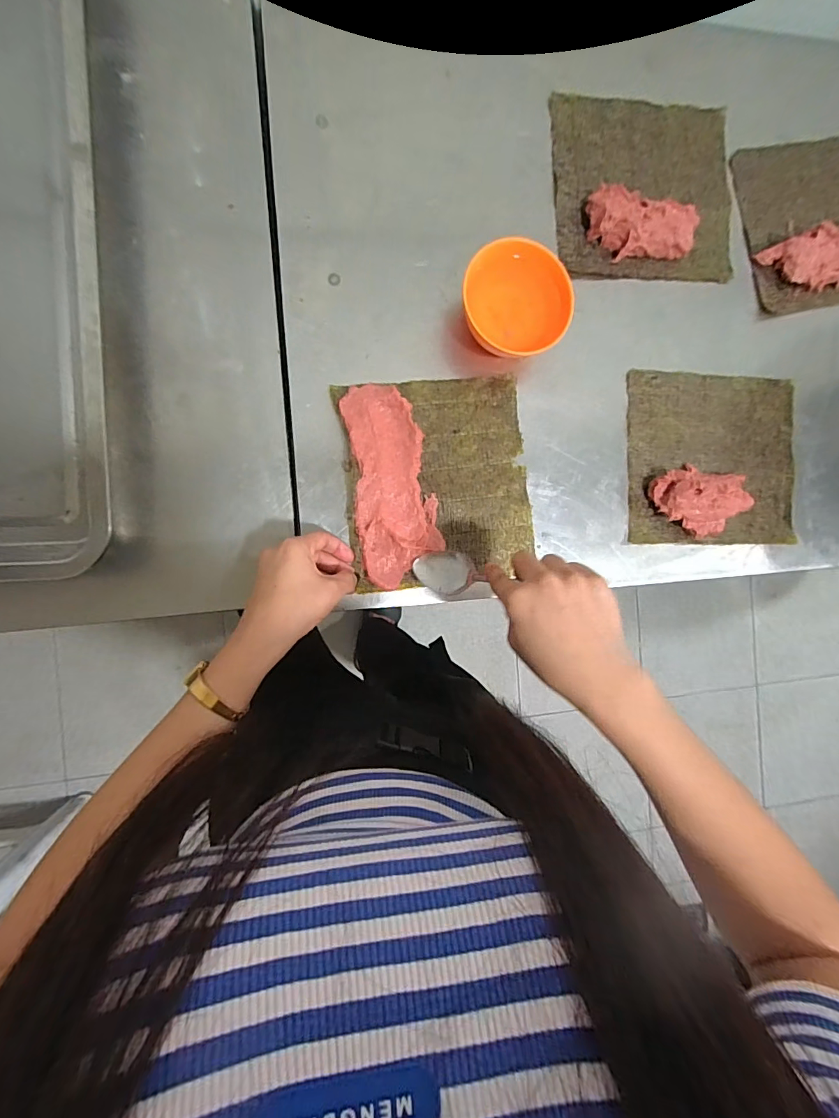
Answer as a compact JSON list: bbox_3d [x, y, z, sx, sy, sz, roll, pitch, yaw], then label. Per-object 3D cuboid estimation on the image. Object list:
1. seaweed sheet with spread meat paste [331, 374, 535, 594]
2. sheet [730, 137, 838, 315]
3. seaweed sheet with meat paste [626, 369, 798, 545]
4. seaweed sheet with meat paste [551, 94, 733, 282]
[{"bbox_3d":[0.019,-0.078,0.439,0.183,0.019,0.193,-8,92,-9],"label":"seaweed sheet with spread meat paste"},{"bbox_3d":[0.456,-0.380,0.497,0.190,0.032,0.181,-12,92,-9],"label":"sheet"},{"bbox_3d":[0.324,-0.108,0.478,0.200,0.032,0.180,0,90,-9],"label":"seaweed sheet with meat paste"},{"bbox_3d":[0.240,-0.391,0.466,0.198,0.028,0.184,-4,91,-9],"label":"seaweed sheet with meat paste"}]

